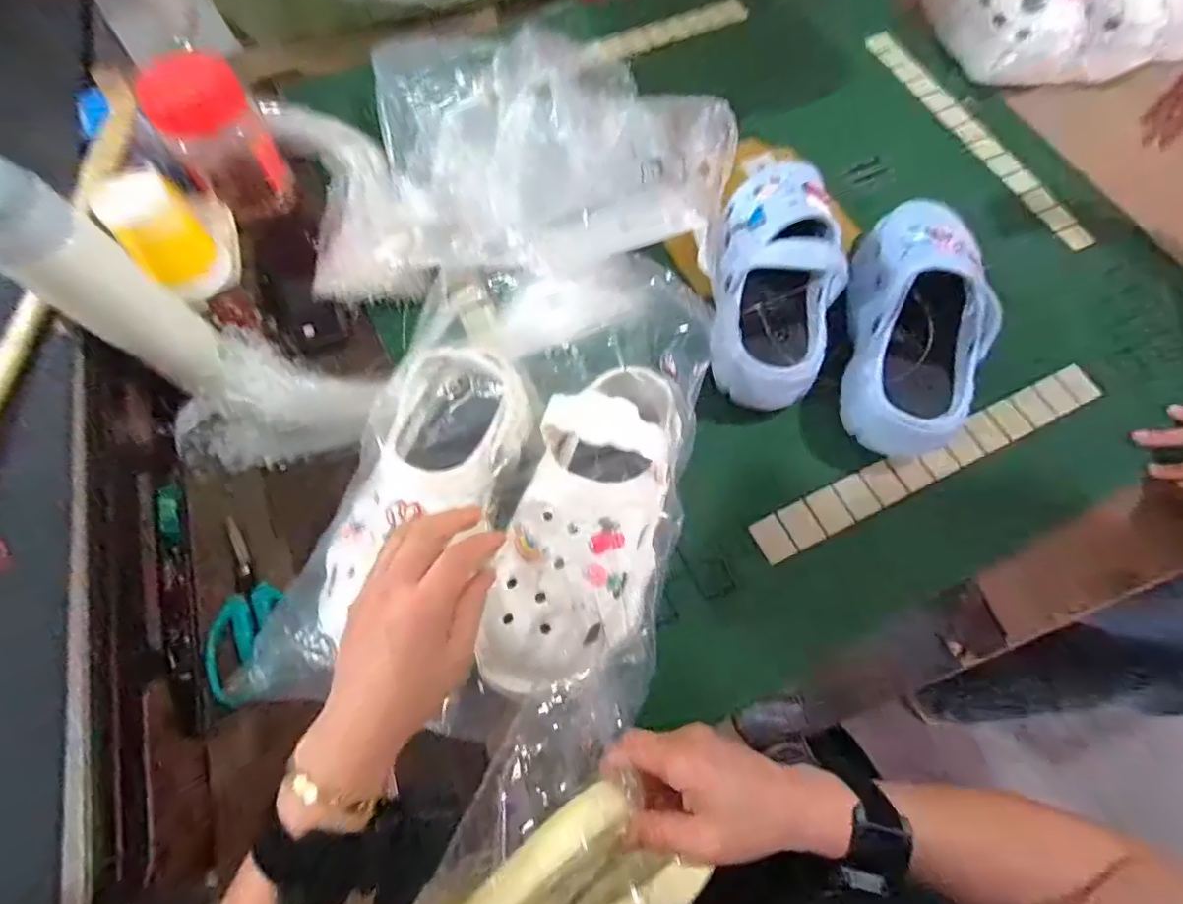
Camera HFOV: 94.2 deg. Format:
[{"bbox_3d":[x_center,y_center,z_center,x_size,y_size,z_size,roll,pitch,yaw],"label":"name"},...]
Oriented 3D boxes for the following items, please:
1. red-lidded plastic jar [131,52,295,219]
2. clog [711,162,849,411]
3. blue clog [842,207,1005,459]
[{"bbox_3d":[-0.370,-0.312,0.556,0.087,0.124,0.084,1,68,-2],"label":"red-lidded plastic jar"},{"bbox_3d":[0.172,-0.168,0.517,0.096,0.091,0.241,7,80,0],"label":"clog"},{"bbox_3d":[0.302,-0.125,0.511,0.091,0.125,0.243,14,68,3],"label":"blue clog"}]

